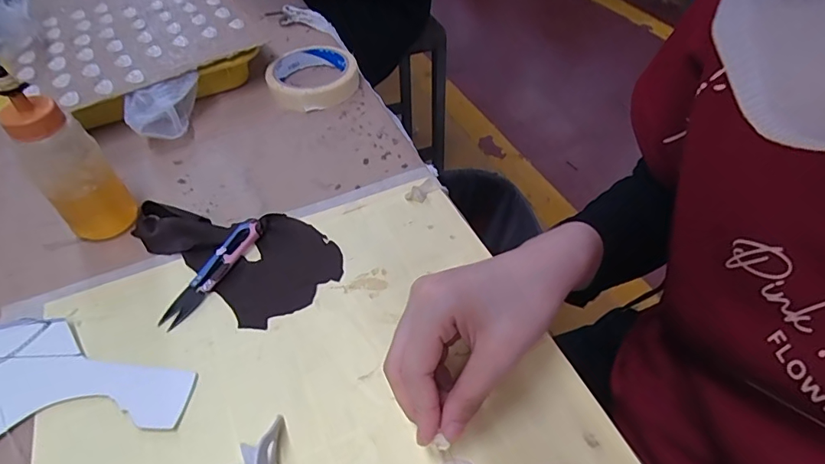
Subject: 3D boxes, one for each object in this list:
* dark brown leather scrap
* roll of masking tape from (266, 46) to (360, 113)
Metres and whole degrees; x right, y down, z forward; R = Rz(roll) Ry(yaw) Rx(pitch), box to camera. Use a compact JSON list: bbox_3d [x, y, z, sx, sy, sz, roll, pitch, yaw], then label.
[{"bbox_3d":[-0.136,0.006,0.372,0.161,0.016,0.089,30,56,25],"label":"dark brown leather scrap"},{"bbox_3d":[-0.110,-0.169,0.525,0.093,0.026,0.092,-1,49,1],"label":"roll of masking tape"}]

